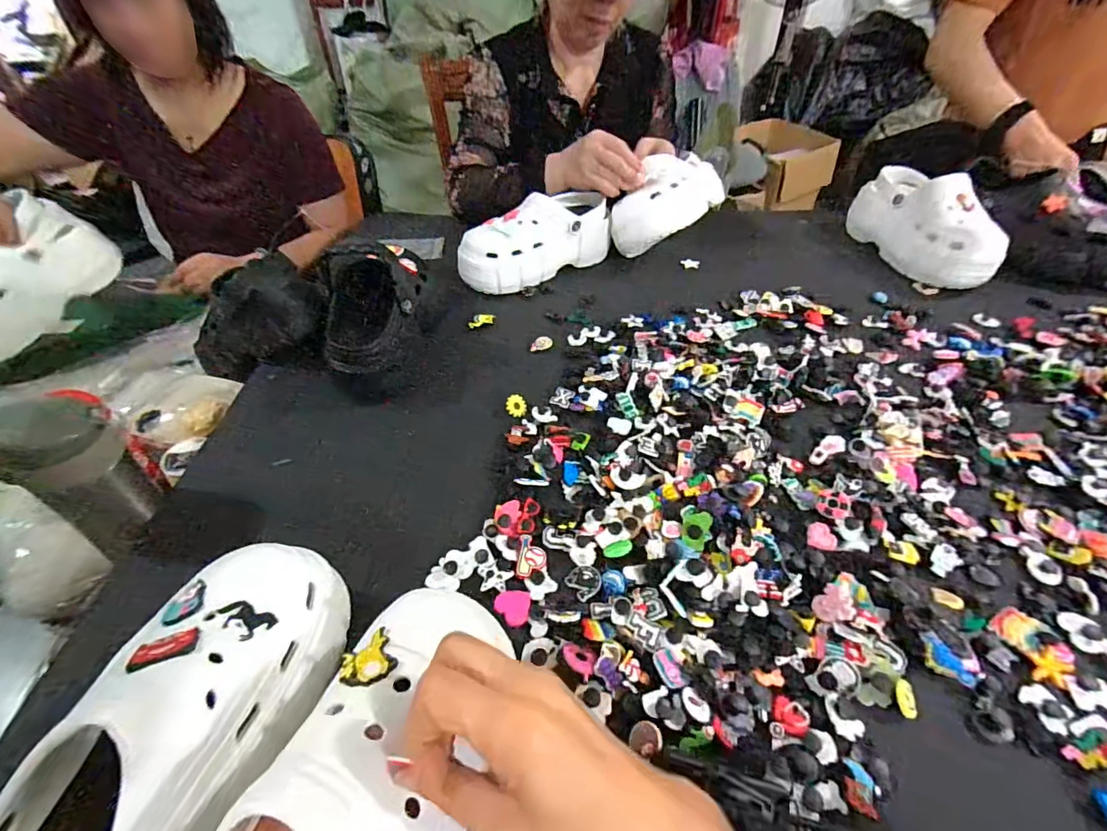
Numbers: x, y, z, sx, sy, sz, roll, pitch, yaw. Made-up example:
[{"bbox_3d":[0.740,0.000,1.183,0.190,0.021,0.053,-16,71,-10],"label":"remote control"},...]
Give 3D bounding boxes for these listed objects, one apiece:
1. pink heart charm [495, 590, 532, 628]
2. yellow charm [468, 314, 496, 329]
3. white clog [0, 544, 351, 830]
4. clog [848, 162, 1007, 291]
[{"bbox_3d":[-0.031,0.142,0.363,0.025,0.004,0.028,6,45,7],"label":"pink heart charm"},{"bbox_3d":[-0.094,-0.127,0.640,0.037,0.009,0.019,-15,47,-11],"label":"yellow charm"},{"bbox_3d":[-0.198,0.169,0.243,0.094,0.082,0.241,7,45,8],"label":"white clog"},{"bbox_3d":[0.546,-0.290,0.719,0.101,0.092,0.240,-5,44,-4],"label":"clog"}]

